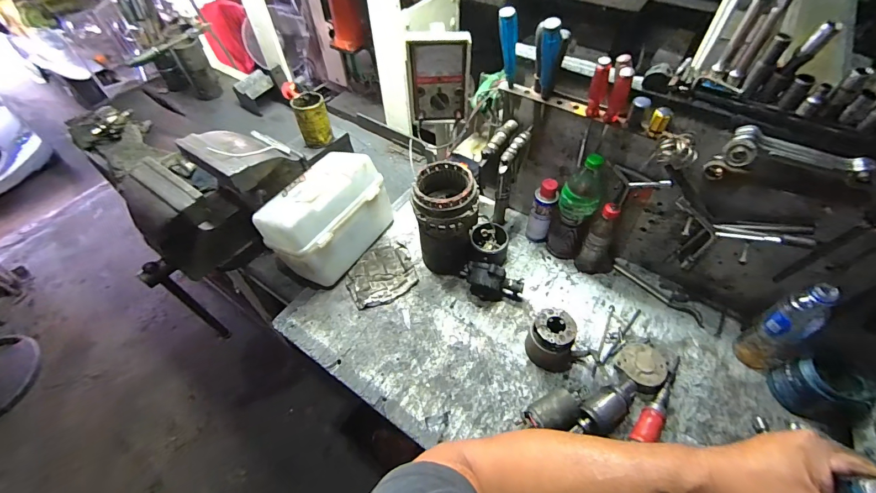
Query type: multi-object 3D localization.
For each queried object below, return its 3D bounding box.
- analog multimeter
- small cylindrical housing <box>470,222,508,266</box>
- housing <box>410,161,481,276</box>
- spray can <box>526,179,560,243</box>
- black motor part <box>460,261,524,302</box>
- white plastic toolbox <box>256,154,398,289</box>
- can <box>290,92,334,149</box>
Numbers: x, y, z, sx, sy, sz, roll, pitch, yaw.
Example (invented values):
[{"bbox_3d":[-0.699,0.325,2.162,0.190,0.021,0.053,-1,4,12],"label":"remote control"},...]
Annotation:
[{"bbox_3d":[0.001,-0.346,0.751,0.124,0.166,0.055,-2,53,0],"label":"analog multimeter"},{"bbox_3d":[0.119,-0.006,0.855,0.088,0.062,0.104,4,54,5],"label":"small cylindrical housing"},{"bbox_3d":[0.017,-0.053,0.795,0.126,0.231,0.129,-11,54,-6],"label":"housing"},{"bbox_3d":[0.237,-0.076,0.838,0.051,0.168,0.046,16,56,13],"label":"spray can"},{"bbox_3d":[0.113,0.073,0.790,0.143,0.083,0.057,20,57,16],"label":"black motor part"},{"bbox_3d":[-0.254,-0.071,0.852,0.170,0.175,0.264,26,58,19],"label":"white plastic toolbox"},{"bbox_3d":[-0.318,-0.321,0.940,0.078,0.108,0.077,-19,55,-12],"label":"can"}]

